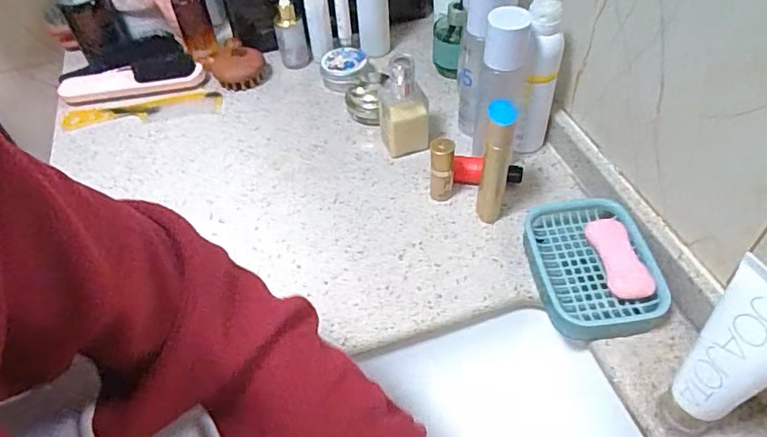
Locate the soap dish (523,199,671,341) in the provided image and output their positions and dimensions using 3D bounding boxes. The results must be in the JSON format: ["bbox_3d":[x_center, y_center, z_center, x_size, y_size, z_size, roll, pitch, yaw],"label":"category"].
[{"bbox_3d":[0.196,0.042,0.521,0.105,0.033,0.144,-6,48,-2],"label":"soap dish"}]

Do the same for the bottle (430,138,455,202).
[{"bbox_3d":[0.062,-0.051,0.582,0.024,0.077,0.019,8,49,10],"label":"bottle"}]

